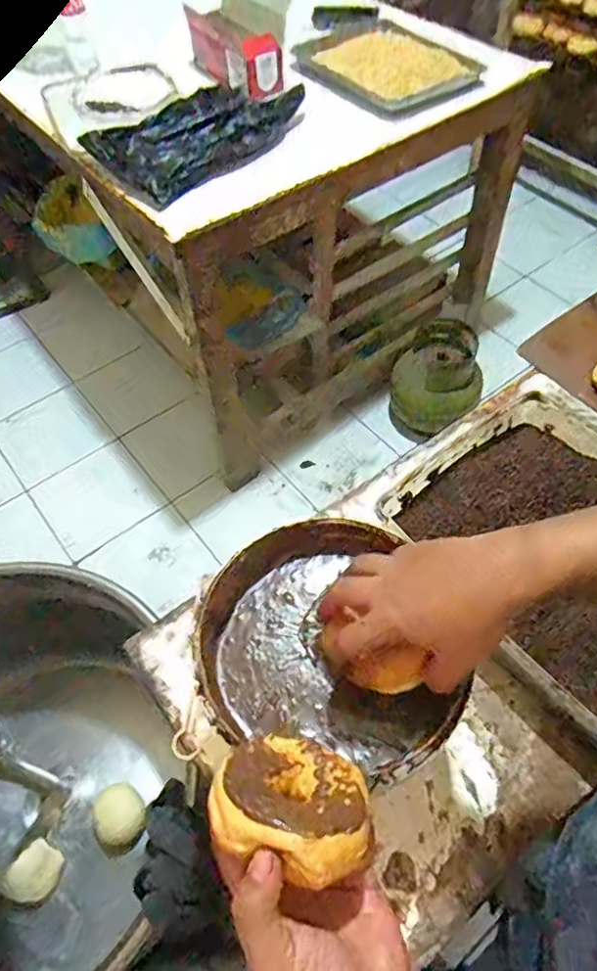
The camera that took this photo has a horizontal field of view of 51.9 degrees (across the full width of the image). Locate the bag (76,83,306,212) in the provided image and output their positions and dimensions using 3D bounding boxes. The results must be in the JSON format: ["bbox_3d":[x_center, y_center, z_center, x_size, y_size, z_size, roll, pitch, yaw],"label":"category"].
[{"bbox_3d":[-0.198,-0.736,1.237,0.443,0.056,0.297,-39,63,-22],"label":"bag"}]

